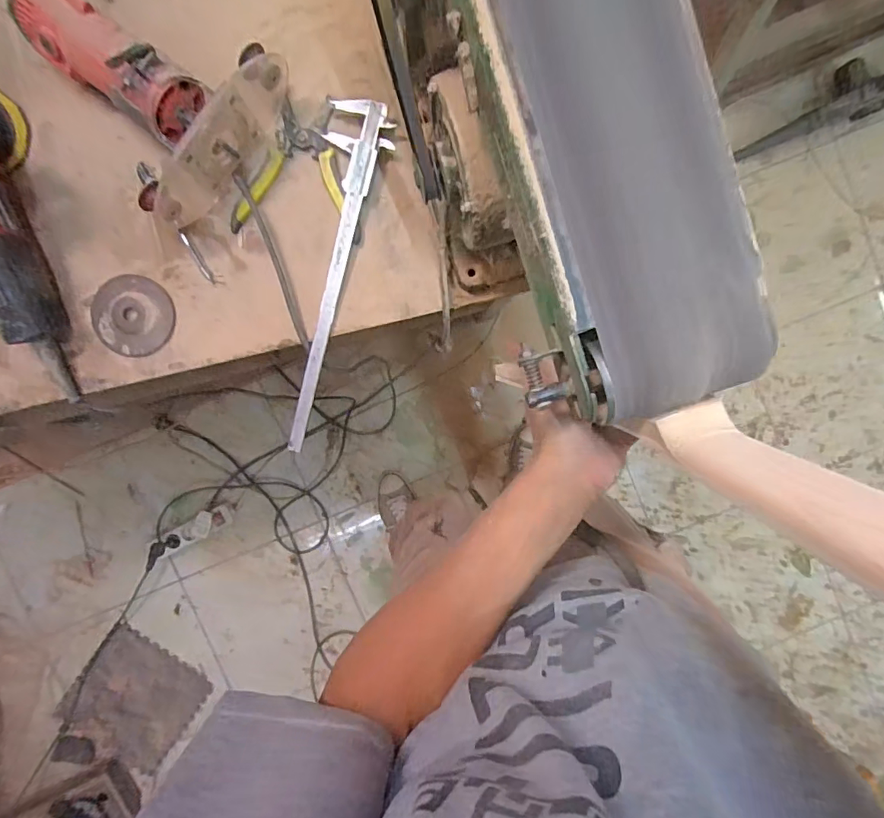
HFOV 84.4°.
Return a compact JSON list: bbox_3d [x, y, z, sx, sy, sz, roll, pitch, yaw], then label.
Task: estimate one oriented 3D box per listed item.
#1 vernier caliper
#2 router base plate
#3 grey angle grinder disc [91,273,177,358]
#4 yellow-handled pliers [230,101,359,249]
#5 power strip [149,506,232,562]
[{"bbox_3d":[-0.123,-0.141,0.541,0.058,0.011,0.382,13,93,-3],"label":"vernier caliper"},{"bbox_3d":[-0.225,-0.276,0.501,0.041,0.075,0.199,41,91,-4],"label":"router base plate"},{"bbox_3d":[-0.343,-0.103,0.541,0.084,0.009,0.087,-1,100,-8],"label":"grey angle grinder disc"},{"bbox_3d":[-0.158,-0.264,0.537,0.137,0.020,0.144,3,93,-2],"label":"yellow-handled pliers"},{"bbox_3d":[-0.643,0.318,1.237,0.226,0.051,0.062,-30,94,0],"label":"power strip"}]

